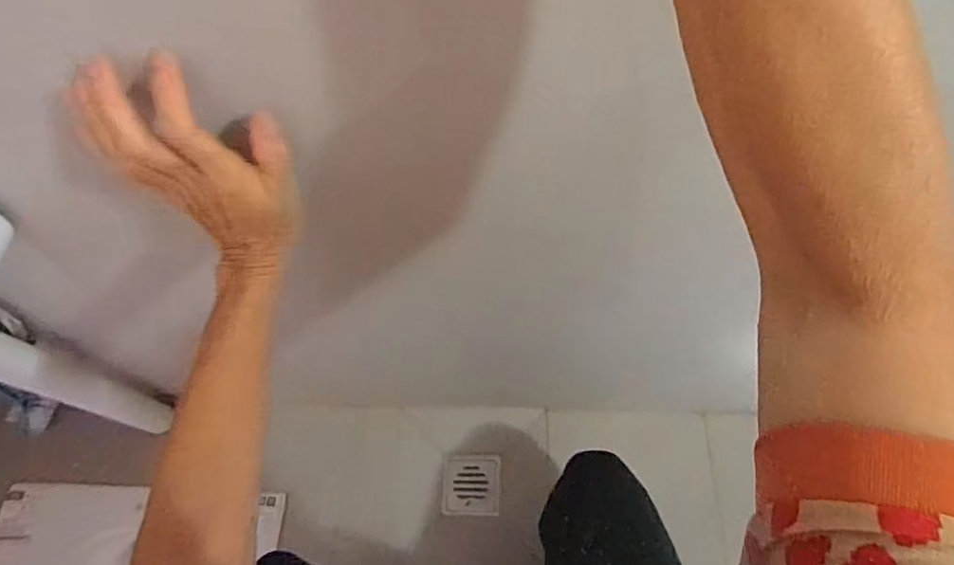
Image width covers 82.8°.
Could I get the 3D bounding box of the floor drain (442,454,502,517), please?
[{"bbox_3d":[-0.008,0.333,0.891,0.093,0.012,0.094,3,62,0],"label":"floor drain"}]

